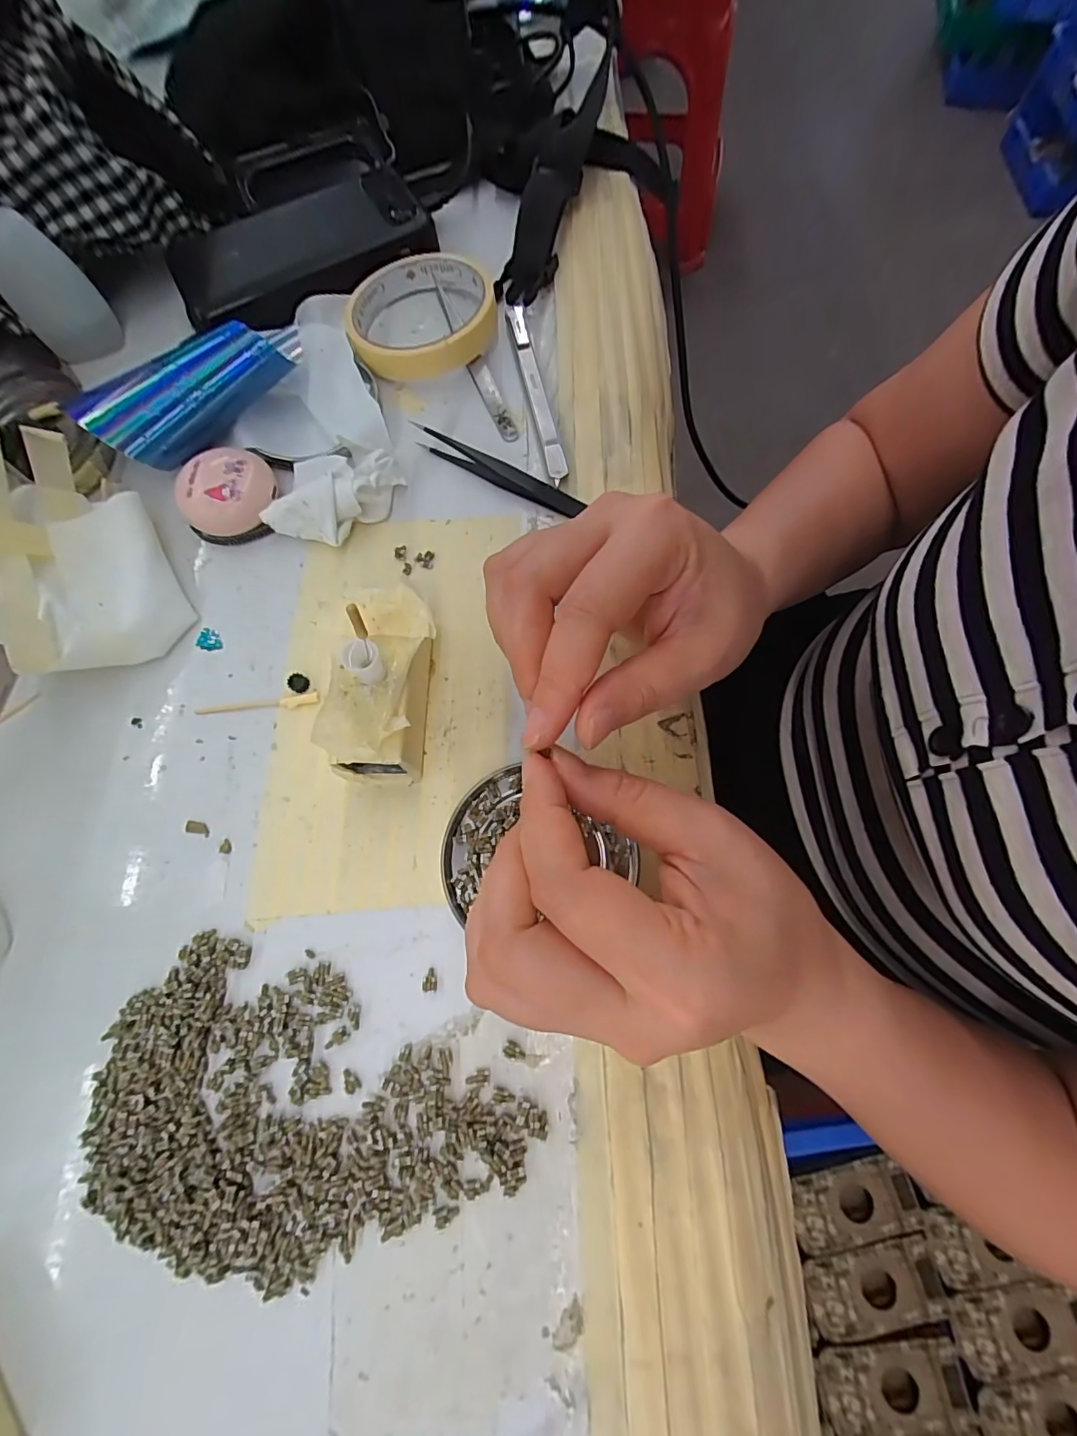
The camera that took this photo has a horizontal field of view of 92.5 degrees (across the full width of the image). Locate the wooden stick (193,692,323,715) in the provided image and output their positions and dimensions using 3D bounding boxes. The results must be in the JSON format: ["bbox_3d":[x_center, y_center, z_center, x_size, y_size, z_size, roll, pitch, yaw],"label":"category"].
[{"bbox_3d":[-0.134,-0.006,0.245,0.060,0.004,0.006,-7,72,-1],"label":"wooden stick"}]

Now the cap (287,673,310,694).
[{"bbox_3d":[-0.115,-0.017,0.246,0.010,0.005,0.009,40,77,13],"label":"cap"}]

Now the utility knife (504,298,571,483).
[{"bbox_3d":[-0.001,-0.187,0.293,0.011,0.008,0.134,-12,72,-2],"label":"utility knife"}]

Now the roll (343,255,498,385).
[{"bbox_3d":[-0.069,-0.240,0.305,0.086,0.020,0.088,0,72,1],"label":"roll"}]

